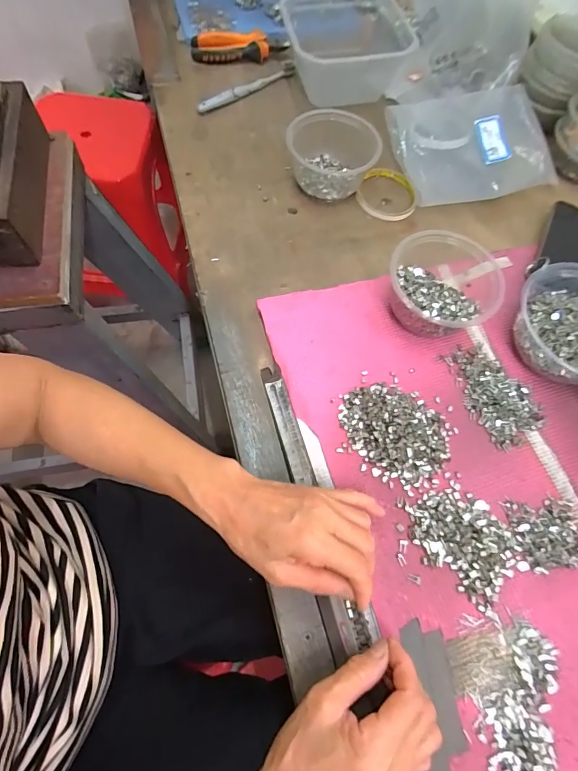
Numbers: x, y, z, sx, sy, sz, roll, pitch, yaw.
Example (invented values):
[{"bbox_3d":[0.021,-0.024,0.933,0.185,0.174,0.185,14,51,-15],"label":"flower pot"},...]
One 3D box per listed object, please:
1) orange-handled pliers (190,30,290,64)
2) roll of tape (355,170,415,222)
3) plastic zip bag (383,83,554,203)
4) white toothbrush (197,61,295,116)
[{"bbox_3d":[-0.077,-0.532,0.634,0.151,0.024,0.043,-5,67,-4],"label":"orange-handled pliers"},{"bbox_3d":[0.135,-0.262,0.545,0.079,0.012,0.092,21,67,7],"label":"roll of tape"},{"bbox_3d":[0.257,-0.338,0.568,0.217,0.042,0.163,-14,68,-8],"label":"plastic zip bag"},{"bbox_3d":[-0.064,-0.450,0.611,0.179,0.016,0.022,-39,73,-17],"label":"white toothbrush"}]

